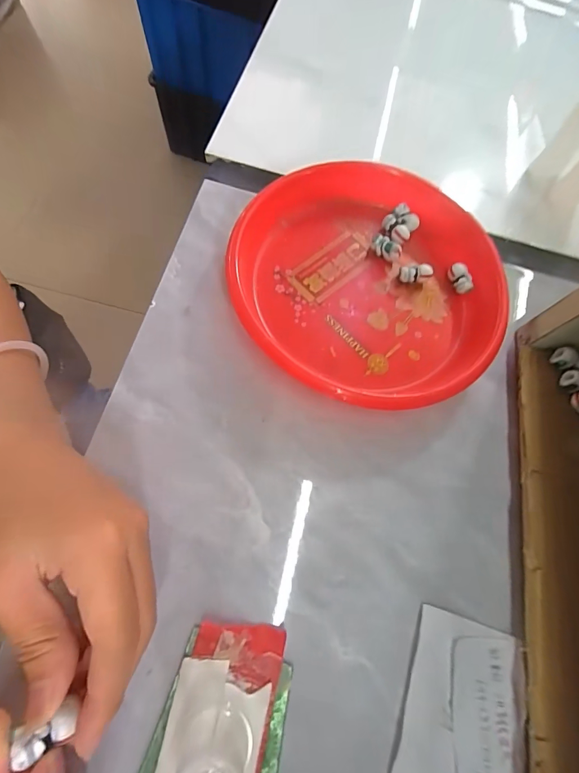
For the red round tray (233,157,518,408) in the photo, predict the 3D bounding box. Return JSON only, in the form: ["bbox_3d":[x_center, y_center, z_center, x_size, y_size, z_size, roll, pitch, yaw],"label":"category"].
[{"bbox_3d":[0.063,-0.083,0.261,0.205,0.035,0.189,2,70,-6],"label":"red round tray"}]

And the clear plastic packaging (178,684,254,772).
[{"bbox_3d":[-0.034,0.163,0.159,0.032,0.039,0.033,2,70,-6],"label":"clear plastic packaging"}]

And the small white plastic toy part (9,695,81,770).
[{"bbox_3d":[-0.091,0.131,0.135,0.017,0.013,0.013,-20,73,-9],"label":"small white plastic toy part"}]

